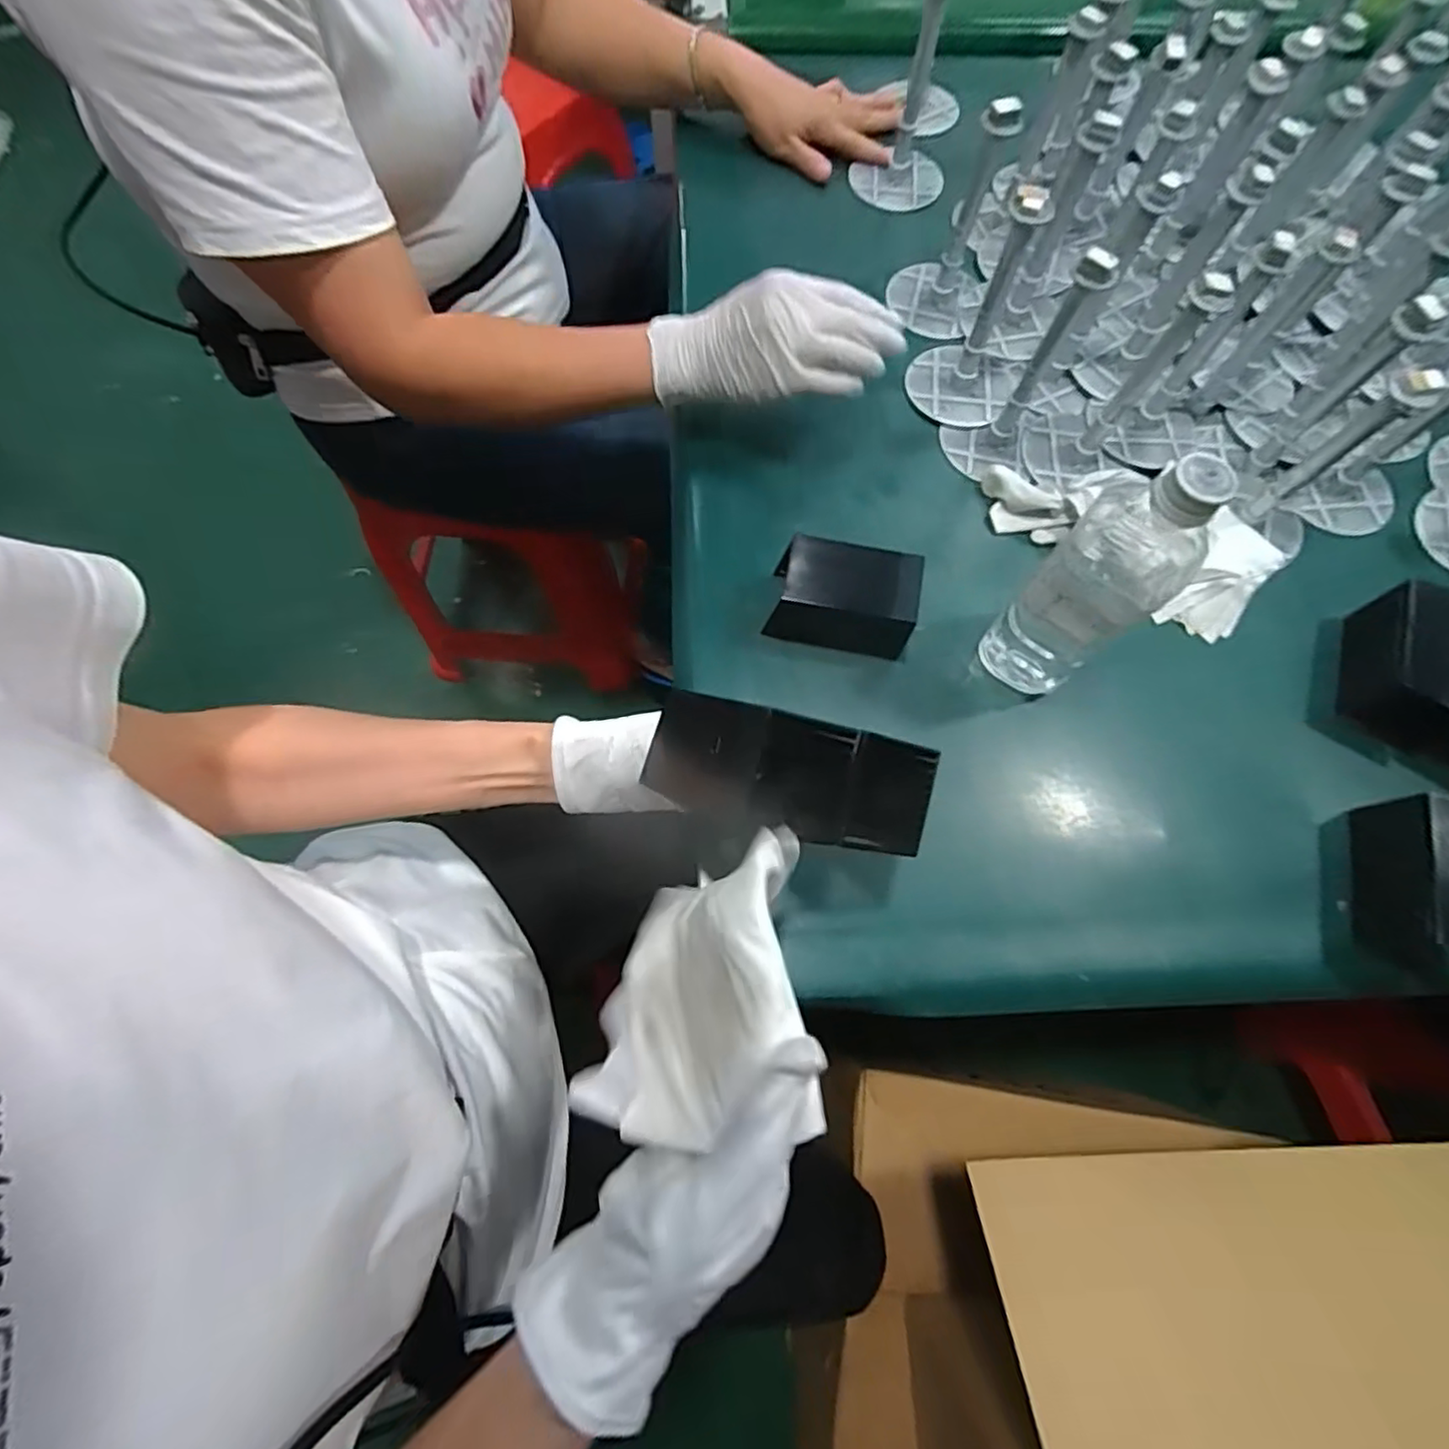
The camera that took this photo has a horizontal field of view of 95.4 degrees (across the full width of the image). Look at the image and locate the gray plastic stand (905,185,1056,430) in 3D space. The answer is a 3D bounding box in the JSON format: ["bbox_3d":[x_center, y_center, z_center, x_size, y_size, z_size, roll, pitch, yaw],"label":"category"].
[{"bbox_3d":[0.206,-0.326,0.513,0.087,0.148,0.098,23,72,7],"label":"gray plastic stand"}]

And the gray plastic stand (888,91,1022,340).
[{"bbox_3d":[0.192,-0.415,0.543,0.083,0.148,0.074,18,71,6],"label":"gray plastic stand"}]

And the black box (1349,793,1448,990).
[{"bbox_3d":[0.446,0.105,0.414,0.049,0.062,0.109,14,71,4],"label":"black box"}]

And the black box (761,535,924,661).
[{"bbox_3d":[0.083,-0.090,0.477,0.102,0.061,0.067,10,71,3],"label":"black box"}]

